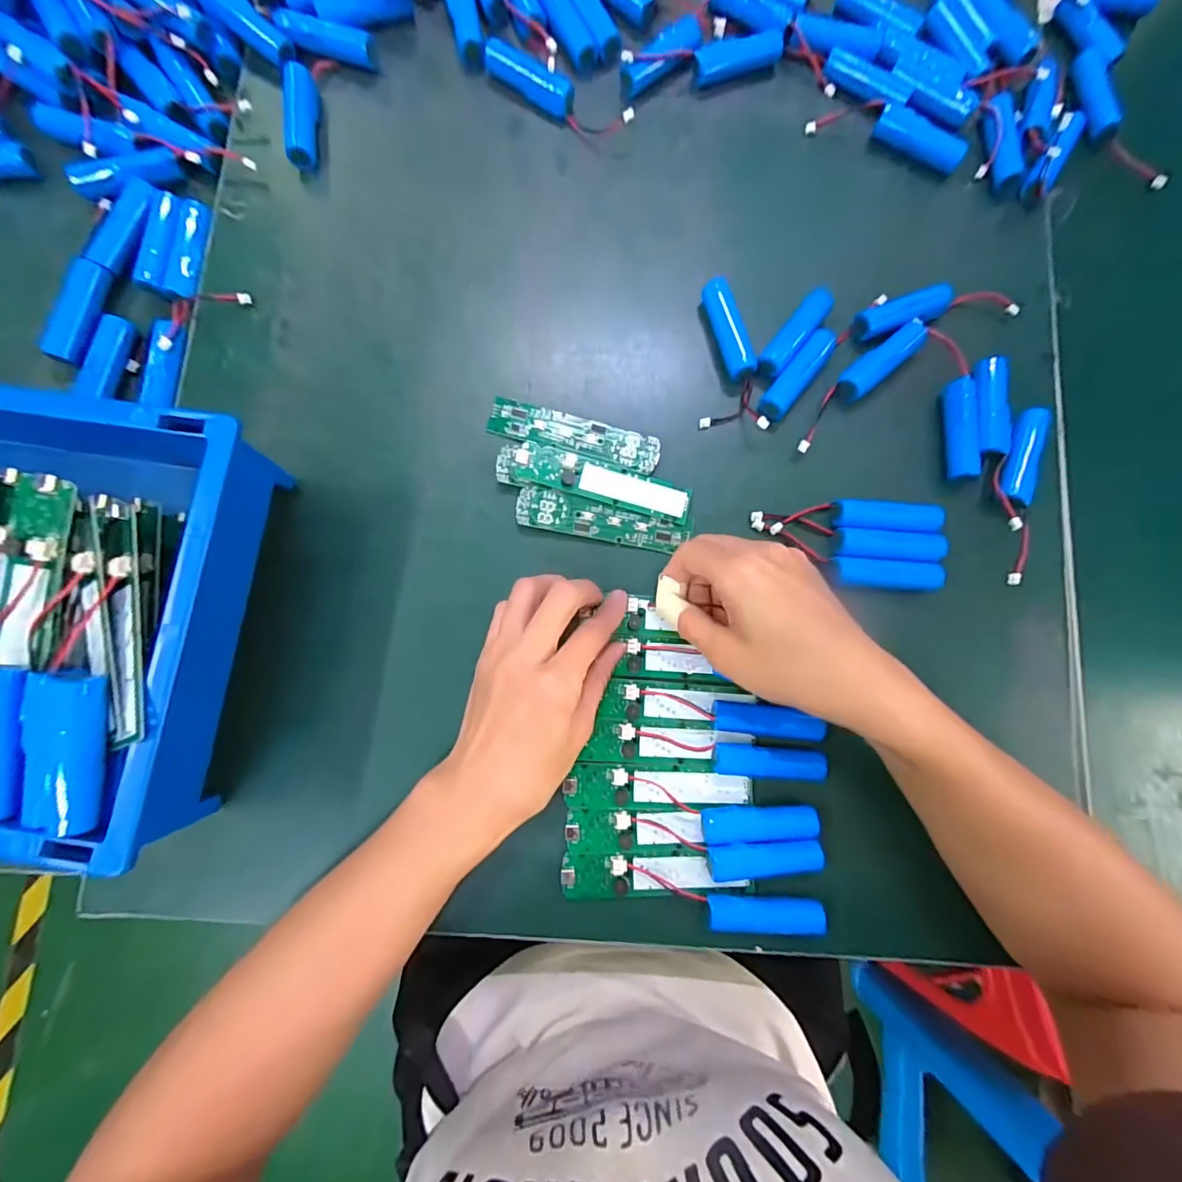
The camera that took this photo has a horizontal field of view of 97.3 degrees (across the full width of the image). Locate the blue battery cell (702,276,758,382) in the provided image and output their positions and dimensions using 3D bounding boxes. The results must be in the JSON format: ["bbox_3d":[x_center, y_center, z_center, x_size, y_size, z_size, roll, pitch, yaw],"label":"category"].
[{"bbox_3d":[0.094,-0.178,0.357,0.020,0.022,0.073,-16,84,-6],"label":"blue battery cell"}]

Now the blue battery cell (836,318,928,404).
[{"bbox_3d":[0.201,-0.159,0.362,0.075,0.013,0.020,-39,87,-8],"label":"blue battery cell"}]

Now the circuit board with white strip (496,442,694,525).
[{"bbox_3d":[0.003,-0.072,0.340,0.127,0.012,0.028,12,82,-2],"label":"circuit board with white strip"}]

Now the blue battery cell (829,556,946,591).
[{"bbox_3d":[0.189,-0.010,0.339,0.070,0.018,0.018,5,82,-3],"label":"blue battery cell"}]

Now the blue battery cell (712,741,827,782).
[{"bbox_3d":[0.107,0.103,0.316,0.067,0.013,0.018,4,82,-4],"label":"blue battery cell"}]

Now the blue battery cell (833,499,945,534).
[{"bbox_3d":[0.194,-0.048,0.344,0.065,0.019,0.020,5,82,-3],"label":"blue battery cell"}]

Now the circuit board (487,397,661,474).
[{"bbox_3d":[-0.011,-0.103,0.346,0.113,0.010,0.028,15,82,-2],"label":"circuit board"}]

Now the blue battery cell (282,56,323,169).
[{"bbox_3d":[-0.203,-0.334,0.365,0.020,0.018,0.072,-4,83,-5],"label":"blue battery cell"}]

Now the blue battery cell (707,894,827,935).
[{"bbox_3d":[0.102,0.189,0.304,0.066,0.015,0.015,3,82,-4],"label":"blue battery cell"}]

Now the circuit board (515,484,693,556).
[{"bbox_3d":[0.009,-0.045,0.340,0.113,0.007,0.026,11,82,-3],"label":"circuit board"}]

